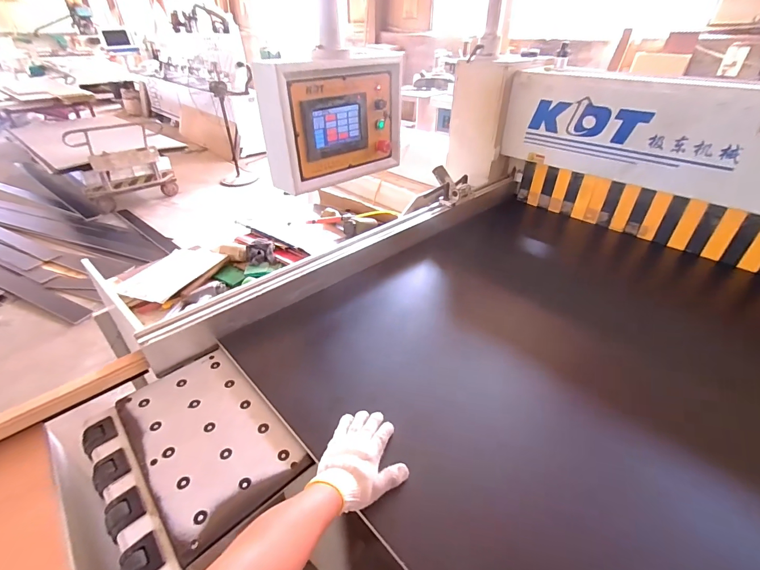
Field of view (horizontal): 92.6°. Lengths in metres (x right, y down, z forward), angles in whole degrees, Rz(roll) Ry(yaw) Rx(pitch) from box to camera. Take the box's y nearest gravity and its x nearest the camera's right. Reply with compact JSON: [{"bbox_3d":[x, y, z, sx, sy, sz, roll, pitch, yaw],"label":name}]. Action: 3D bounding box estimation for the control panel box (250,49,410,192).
[{"bbox_3d":[-0.126,-0.477,1.066,0.146,0.313,0.438,29,45,34],"label":"control panel box"}]

